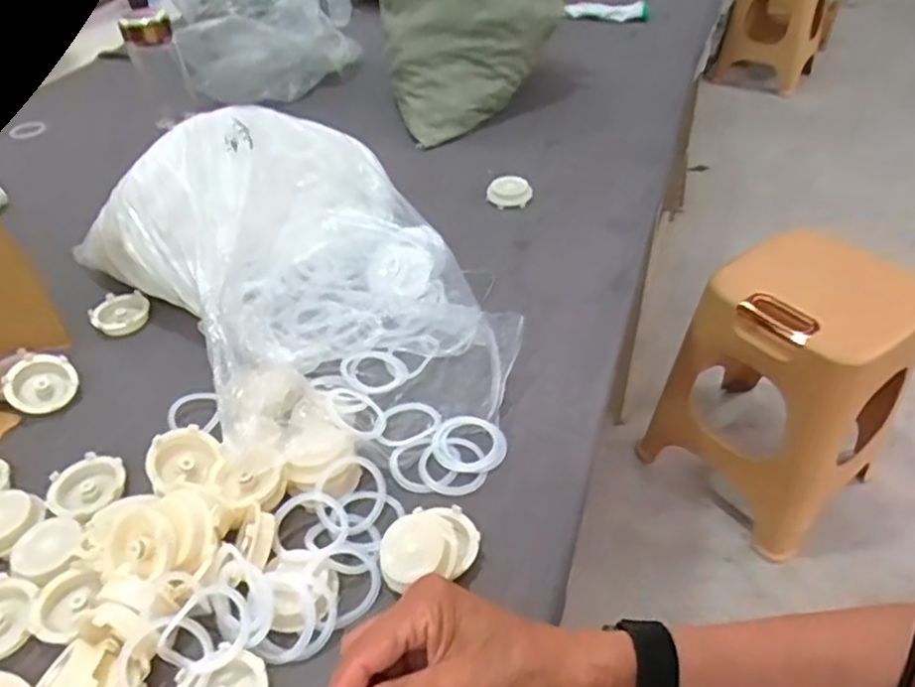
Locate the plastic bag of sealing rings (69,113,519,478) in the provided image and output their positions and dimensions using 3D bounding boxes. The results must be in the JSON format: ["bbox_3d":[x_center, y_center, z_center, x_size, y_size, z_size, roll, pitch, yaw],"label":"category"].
[{"bbox_3d":[-0.151,-0.080,0.641,0.291,0.132,0.405,-27,47,-24],"label":"plastic bag of sealing rings"}]

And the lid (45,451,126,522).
[{"bbox_3d":[-0.305,0.117,0.543,0.059,0.012,0.051,-24,46,-22],"label":"lid"}]

